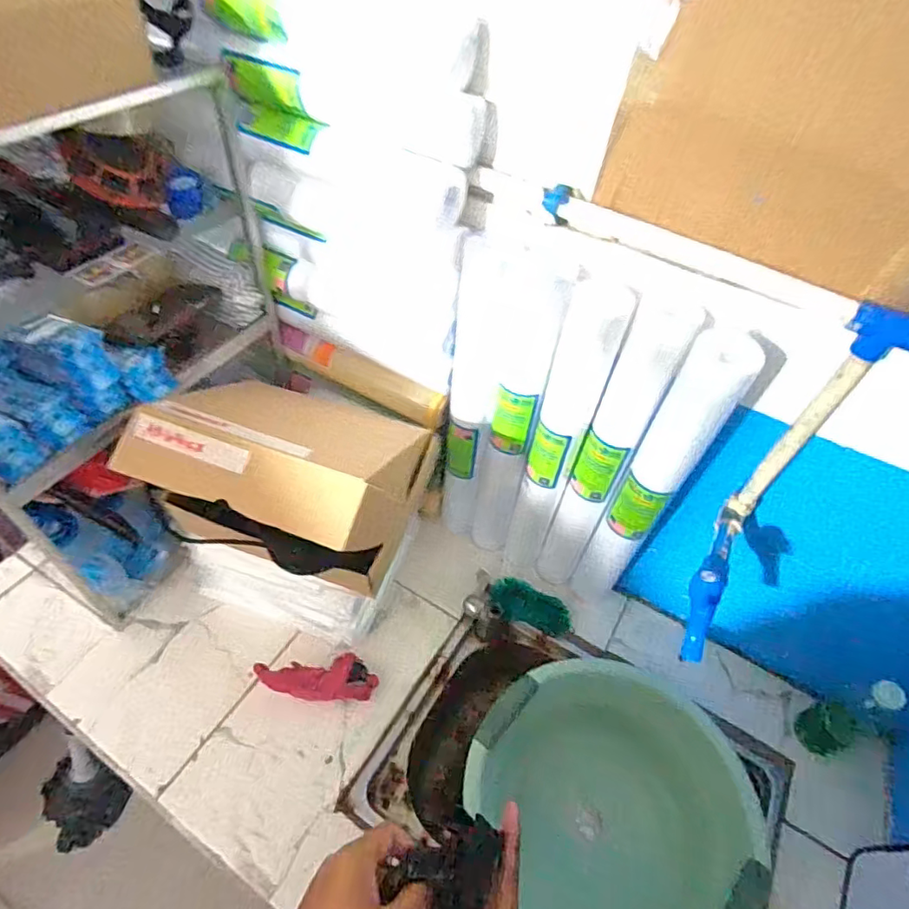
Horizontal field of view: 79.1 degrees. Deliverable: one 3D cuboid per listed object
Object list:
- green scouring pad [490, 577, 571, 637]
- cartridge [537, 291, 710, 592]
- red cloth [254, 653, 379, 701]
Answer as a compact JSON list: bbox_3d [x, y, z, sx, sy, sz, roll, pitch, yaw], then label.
[{"bbox_3d":[0.118,0.240,0.863,0.129,0.015,0.063,23,84,7],"label":"green scouring pad"},{"bbox_3d":[0.190,0.019,0.731,0.073,0.492,0.071,14,50,6],"label":"cartridge"},{"bbox_3d":[-0.188,0.307,0.757,0.161,0.041,0.062,0,50,-6],"label":"red cloth"}]

